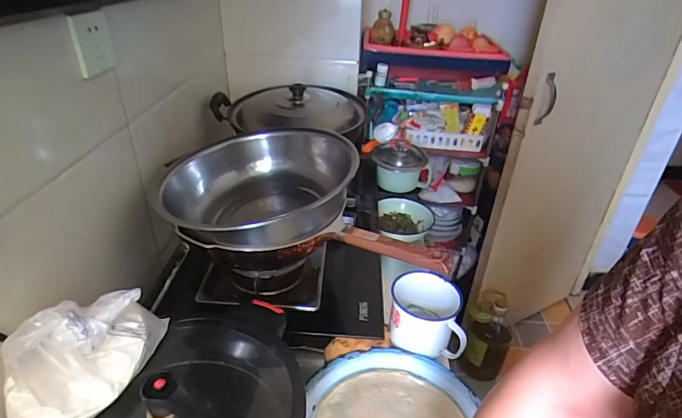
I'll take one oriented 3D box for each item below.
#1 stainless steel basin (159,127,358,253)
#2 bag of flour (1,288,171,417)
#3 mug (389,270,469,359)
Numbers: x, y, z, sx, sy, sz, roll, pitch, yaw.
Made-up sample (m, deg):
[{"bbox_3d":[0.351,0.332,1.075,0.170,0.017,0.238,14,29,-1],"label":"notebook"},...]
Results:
[{"bbox_3d":[-0.140,-0.026,0.769,0.312,0.162,0.320,2,32,-1],"label":"stainless steel basin"},{"bbox_3d":[-0.289,0.170,0.480,0.071,0.150,0.195,22,36,29],"label":"bag of flour"},{"bbox_3d":[0.162,0.194,0.788,0.125,0.118,0.135,7,33,5],"label":"mug"}]

